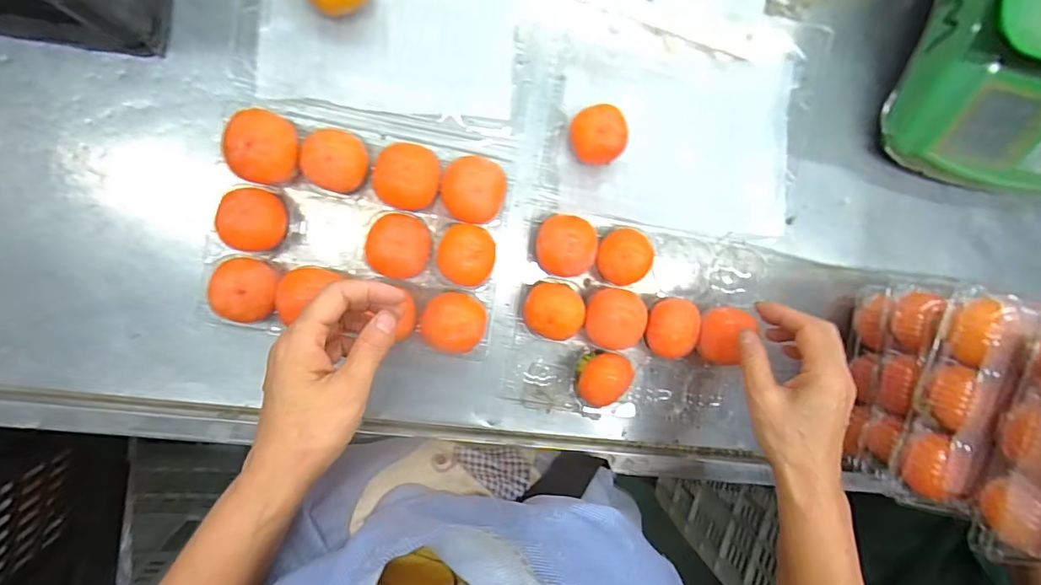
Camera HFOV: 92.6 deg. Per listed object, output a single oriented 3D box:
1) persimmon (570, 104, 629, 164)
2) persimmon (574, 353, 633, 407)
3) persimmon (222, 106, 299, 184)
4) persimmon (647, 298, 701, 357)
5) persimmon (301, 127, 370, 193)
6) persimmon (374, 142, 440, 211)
[{"bbox_3d":[0.064,-0.129,0.410,0.042,0.032,0.043,-6,96,-7],"label":"persimmon"},{"bbox_3d":[0.068,0.070,0.424,0.048,0.044,0.040,-43,99,-2],"label":"persimmon"},{"bbox_3d":[-0.189,-0.106,0.367,0.048,0.039,0.051,9,94,-9],"label":"persimmon"},{"bbox_3d":[0.132,0.030,0.430,0.048,0.038,0.050,9,94,-9],"label":"persimmon"},{"bbox_3d":[-0.139,-0.099,0.379,0.044,0.044,0.042,-1,95,-8],"label":"persimmon"},{"bbox_3d":[-0.088,-0.090,0.392,0.046,0.035,0.048,-1,95,-8],"label":"persimmon"}]

